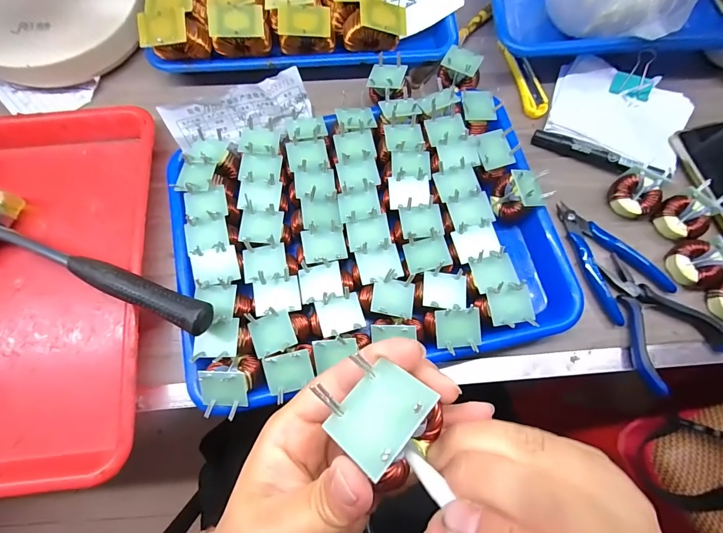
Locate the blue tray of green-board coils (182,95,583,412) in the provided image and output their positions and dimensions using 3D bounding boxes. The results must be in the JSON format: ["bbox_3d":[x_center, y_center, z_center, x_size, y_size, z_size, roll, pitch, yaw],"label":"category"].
[{"bbox_3d":[0.004,-0.031,0.318,0.316,0.047,0.236,-14,75,-4],"label":"blue tray of green-board coils"}]

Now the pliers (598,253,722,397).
[{"bbox_3d":[0.271,0.044,0.317,0.081,0.017,0.117,-7,74,-3],"label":"pliers"}]

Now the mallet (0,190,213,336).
[{"bbox_3d":[-0.229,0.000,0.292,0.258,0.038,0.067,18,75,18],"label":"mallet"}]

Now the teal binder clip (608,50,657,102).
[{"bbox_3d":[0.294,-0.205,0.381,0.040,0.023,0.041,17,74,4],"label":"teal binder clip"}]

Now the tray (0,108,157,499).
[{"bbox_3d":[-0.315,0.016,0.320,0.250,0.039,0.334,-6,75,-2],"label":"tray"}]

